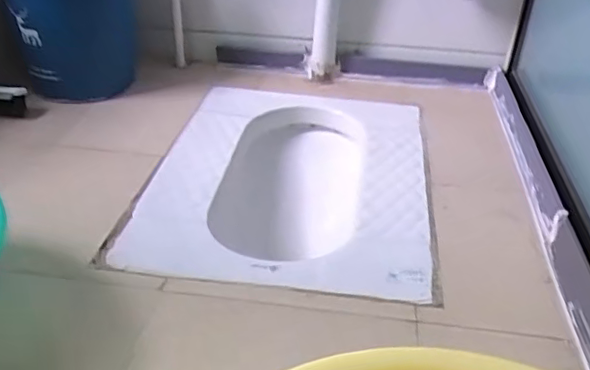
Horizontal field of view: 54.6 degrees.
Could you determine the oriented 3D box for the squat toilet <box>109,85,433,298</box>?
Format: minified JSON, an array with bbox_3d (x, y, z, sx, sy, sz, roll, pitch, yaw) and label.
[{"bbox_3d":[-0.006,0.088,0.992,0.410,0.297,0.528,6,33,6],"label":"squat toilet"}]

